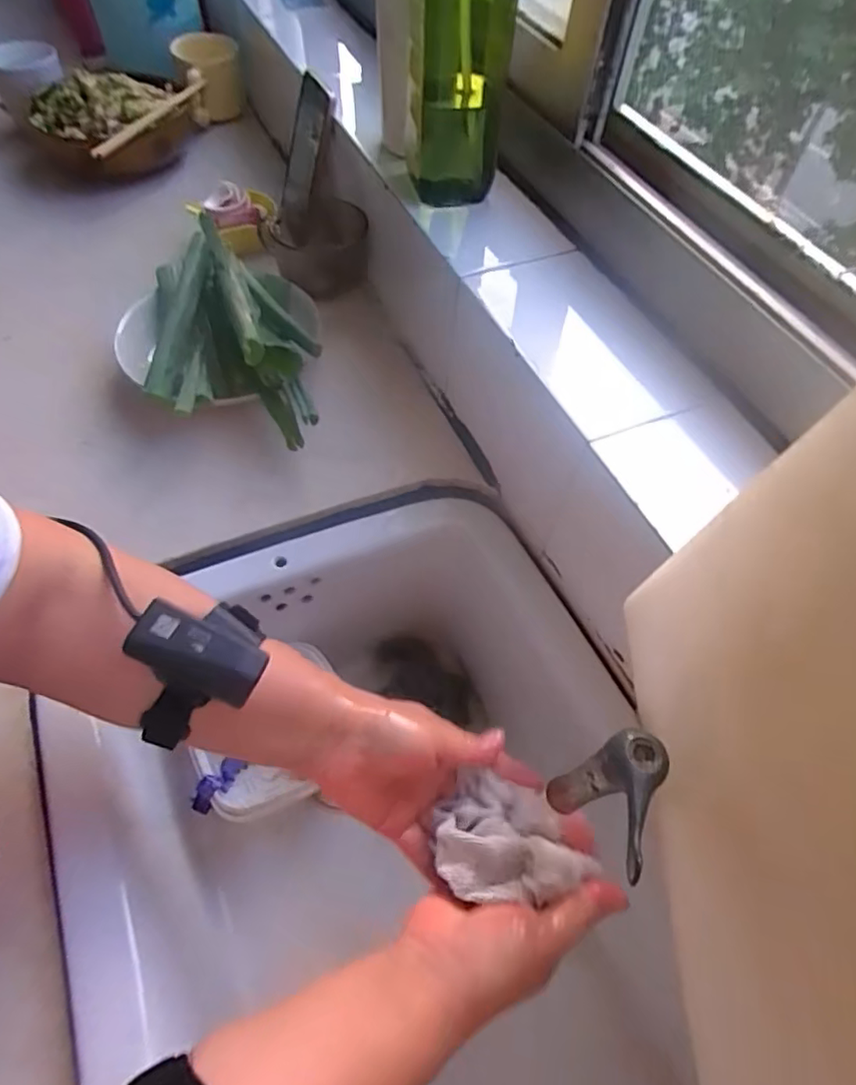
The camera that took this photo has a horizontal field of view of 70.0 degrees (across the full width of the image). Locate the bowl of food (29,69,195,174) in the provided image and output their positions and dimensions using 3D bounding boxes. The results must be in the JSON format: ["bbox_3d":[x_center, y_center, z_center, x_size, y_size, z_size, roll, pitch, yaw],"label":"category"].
[{"bbox_3d":[-0.416,-0.558,0.811,0.188,0.092,0.184,2,56,-3],"label":"bowl of food"}]

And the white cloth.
[{"bbox_3d":[0.050,0.177,0.368,0.089,0.048,0.069,10,56,3],"label":"white cloth"}]

